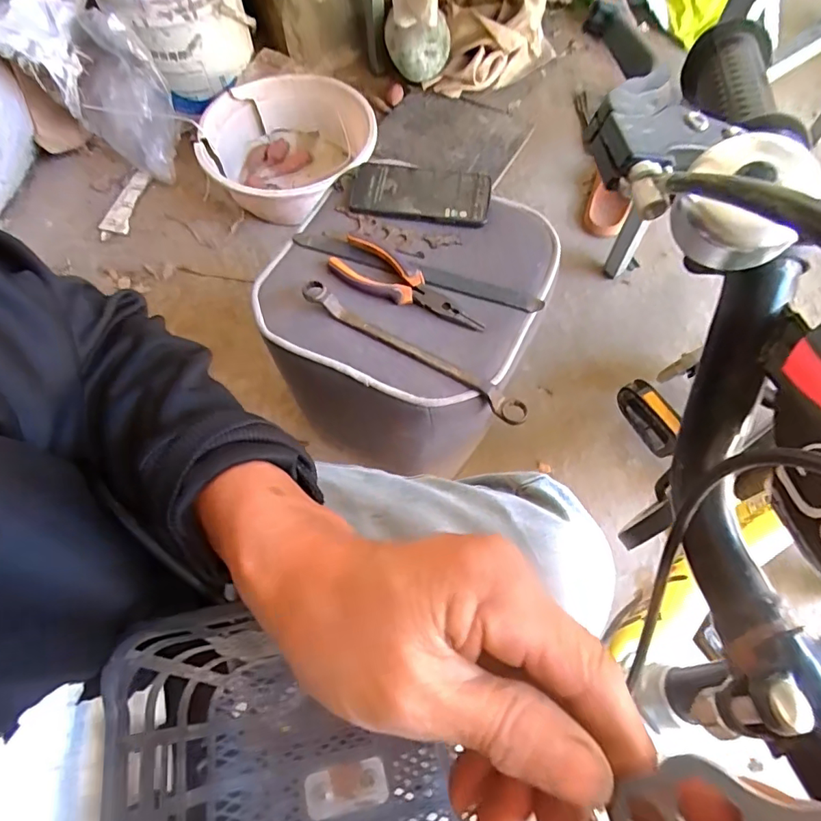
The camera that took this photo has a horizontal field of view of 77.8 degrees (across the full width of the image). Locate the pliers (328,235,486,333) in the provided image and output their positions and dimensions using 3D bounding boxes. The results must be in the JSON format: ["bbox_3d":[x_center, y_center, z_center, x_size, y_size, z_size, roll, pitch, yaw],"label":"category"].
[{"bbox_3d":[0.000,-0.137,0.550,0.179,0.020,0.053,24,68,11],"label":"pliers"}]

